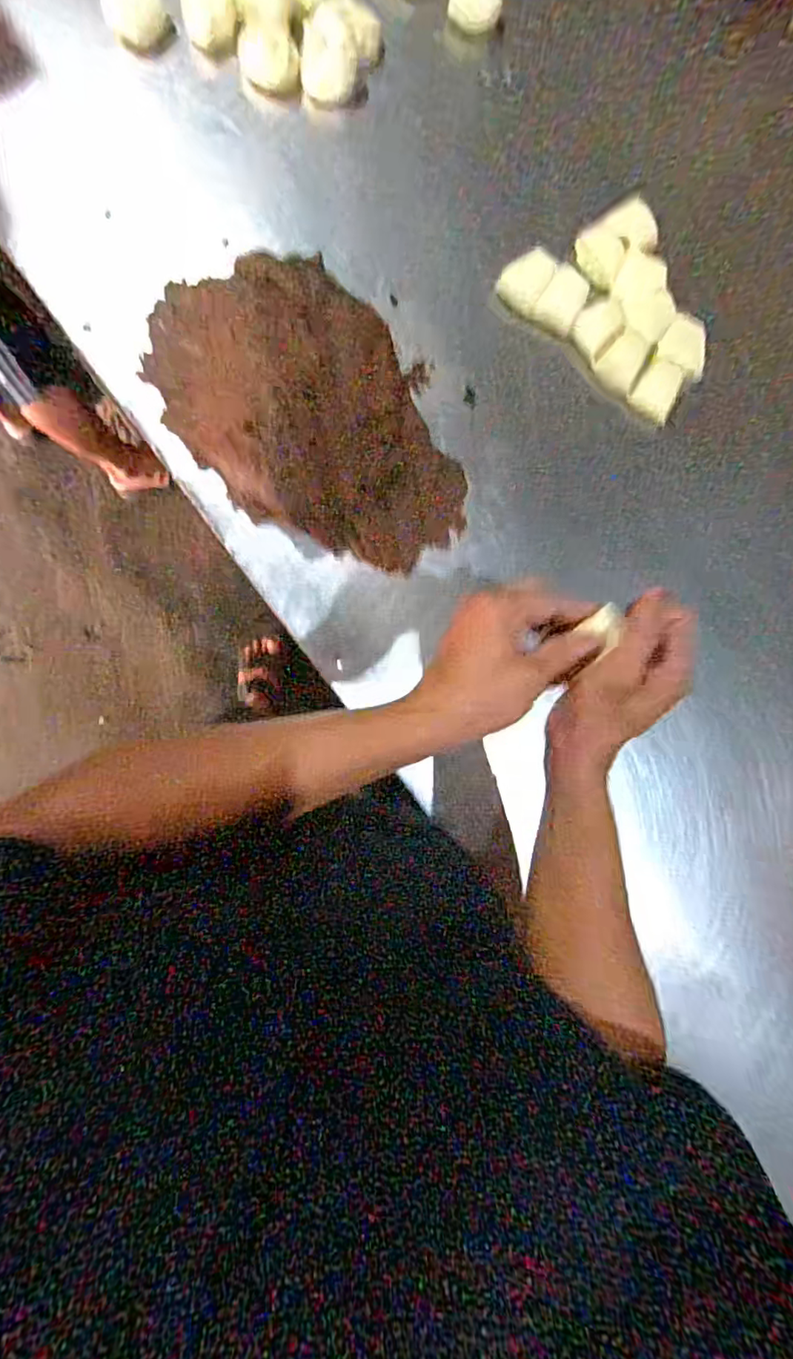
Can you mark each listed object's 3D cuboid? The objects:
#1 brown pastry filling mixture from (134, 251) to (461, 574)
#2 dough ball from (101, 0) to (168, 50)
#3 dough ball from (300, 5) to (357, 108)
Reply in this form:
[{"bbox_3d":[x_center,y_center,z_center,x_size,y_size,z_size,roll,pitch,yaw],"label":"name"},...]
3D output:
[{"bbox_3d":[-0.081,-0.263,0.532,0.226,0.079,0.360,-42,92,-5],"label":"brown pastry filling mixture"},{"bbox_3d":[-0.256,-0.653,0.550,0.059,0.036,0.052,-19,90,-5],"label":"dough ball"},{"bbox_3d":[-0.068,-0.634,0.577,0.056,0.034,0.066,6,88,-5],"label":"dough ball"}]

